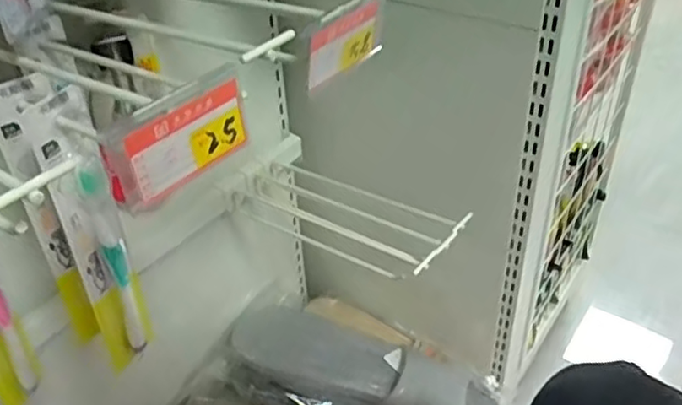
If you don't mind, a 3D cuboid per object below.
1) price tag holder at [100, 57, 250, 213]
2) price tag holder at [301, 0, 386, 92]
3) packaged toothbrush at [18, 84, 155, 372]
[{"bbox_3d":[-0.078,-0.032,0.319,0.015,0.044,0.084,22,45,29],"label":"price tag holder"},{"bbox_3d":[0.004,-0.103,0.407,0.005,0.043,0.076,25,46,31],"label":"price tag holder"},{"bbox_3d":[-0.168,0.026,0.451,0.039,0.221,0.028,-18,40,-17],"label":"packaged toothbrush"}]

